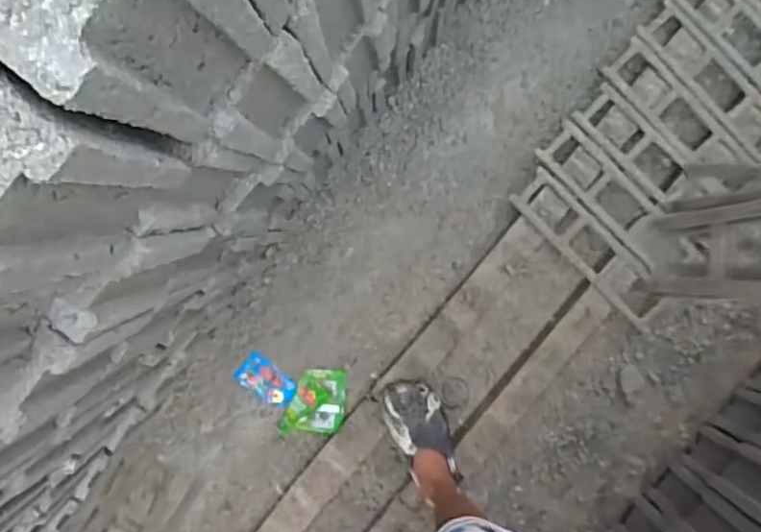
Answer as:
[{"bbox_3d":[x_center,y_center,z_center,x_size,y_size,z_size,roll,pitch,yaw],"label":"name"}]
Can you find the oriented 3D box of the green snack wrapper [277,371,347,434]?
[{"bbox_3d":[-0.139,0.280,1.255,0.134,0.031,0.128,0,92,1],"label":"green snack wrapper"}]

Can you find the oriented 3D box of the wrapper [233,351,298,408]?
[{"bbox_3d":[-0.234,0.240,1.260,0.123,0.009,0.072,40,92,0],"label":"wrapper"}]

